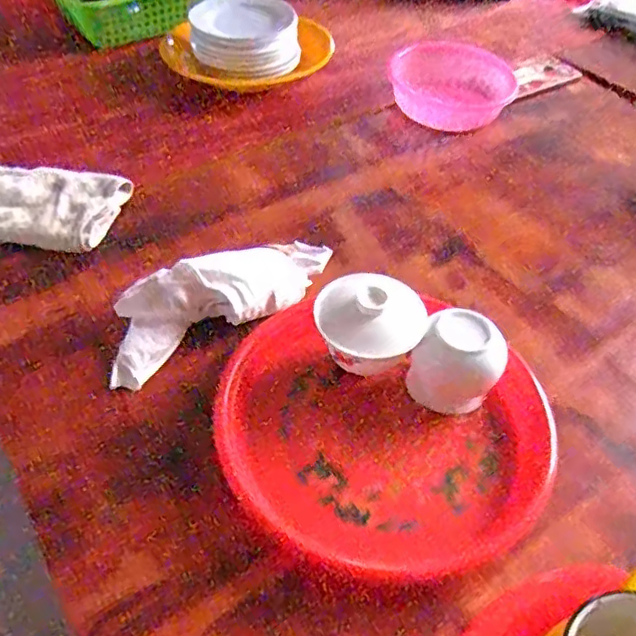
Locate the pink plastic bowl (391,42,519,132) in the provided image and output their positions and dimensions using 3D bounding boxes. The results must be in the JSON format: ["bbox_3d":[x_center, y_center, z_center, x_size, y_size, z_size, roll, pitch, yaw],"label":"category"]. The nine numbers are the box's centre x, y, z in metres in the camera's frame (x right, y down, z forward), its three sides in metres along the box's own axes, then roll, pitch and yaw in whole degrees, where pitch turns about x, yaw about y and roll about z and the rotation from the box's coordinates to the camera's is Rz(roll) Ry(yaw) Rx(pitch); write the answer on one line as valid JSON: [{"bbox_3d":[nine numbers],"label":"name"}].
[{"bbox_3d":[0.182,-0.324,0.823,0.148,0.051,0.152,1,48,-1],"label":"pink plastic bowl"}]

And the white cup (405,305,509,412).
[{"bbox_3d":[0.112,0.039,0.482,0.063,0.068,0.077,24,51,18],"label":"white cup"}]

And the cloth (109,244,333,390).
[{"bbox_3d":[-0.088,-0.024,0.541,0.221,0.049,0.070,-25,53,-23],"label":"cloth"}]

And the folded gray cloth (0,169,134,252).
[{"bbox_3d":[-0.336,-0.129,0.649,0.240,0.023,0.127,8,48,5],"label":"folded gray cloth"}]

